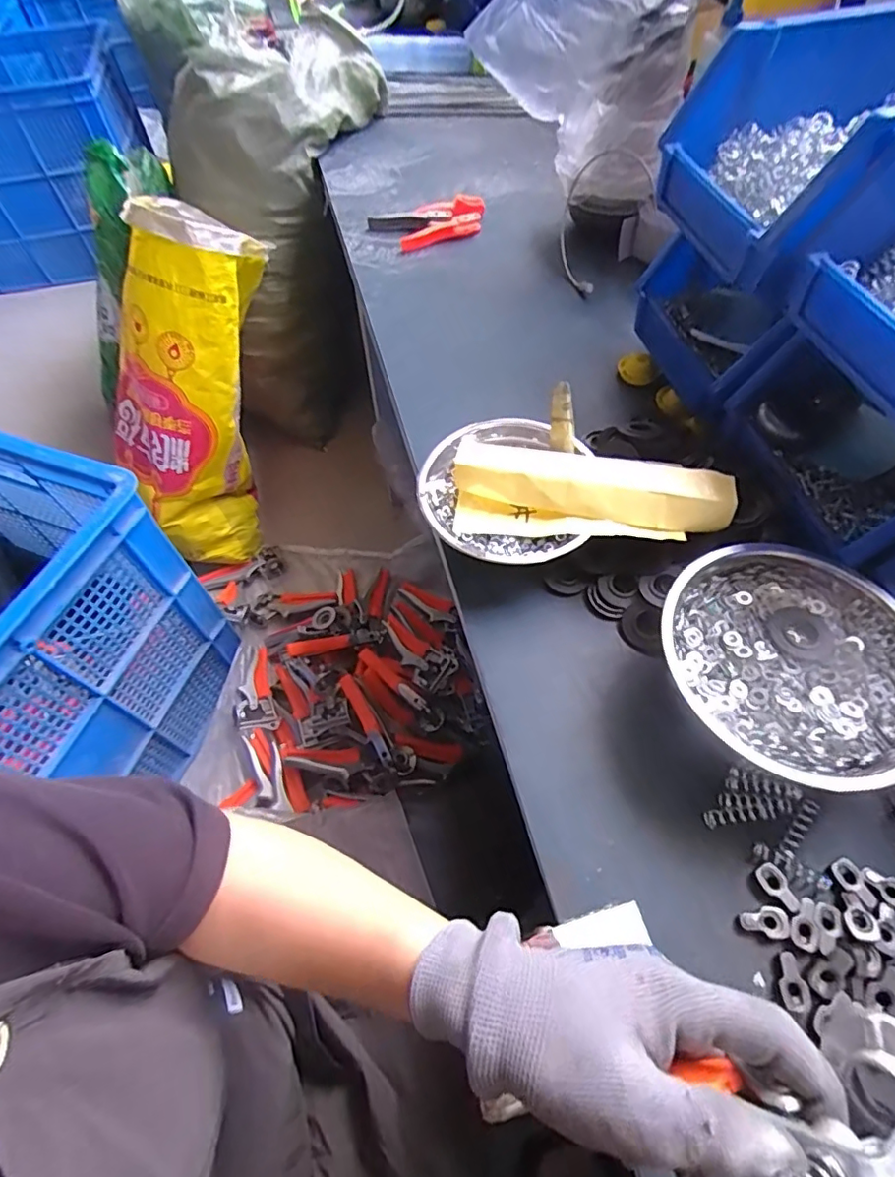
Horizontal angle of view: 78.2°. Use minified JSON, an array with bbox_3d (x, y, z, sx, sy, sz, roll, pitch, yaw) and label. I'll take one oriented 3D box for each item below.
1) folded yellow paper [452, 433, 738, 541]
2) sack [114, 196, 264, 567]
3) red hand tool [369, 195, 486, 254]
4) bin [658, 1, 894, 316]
[{"bbox_3d":[0.126,-0.086,0.482,0.234,0.031,0.070,6,58,5],"label":"folded yellow paper"},{"bbox_3d":[-0.469,-0.355,1.045,0.236,0.607,0.277,33,43,20],"label":"sack"},{"bbox_3d":[-0.023,-0.557,0.835,0.175,0.023,0.105,-12,58,-6],"label":"red hand tool"},{"bbox_3d":[0.347,-0.359,0.449,0.289,0.124,0.212,-11,58,-5],"label":"bin"}]

